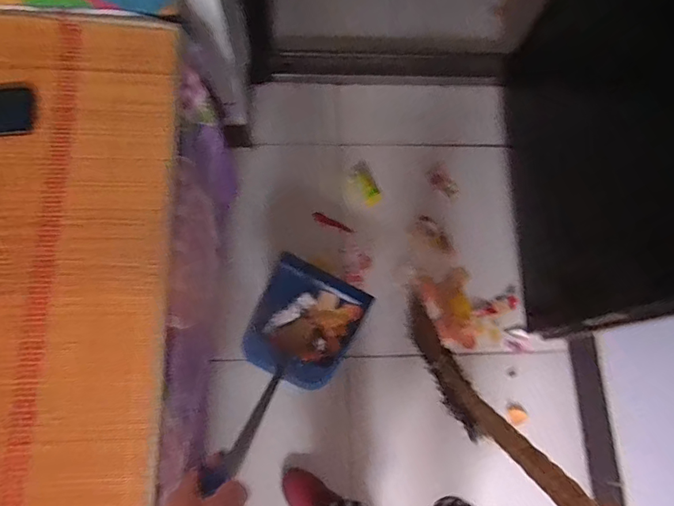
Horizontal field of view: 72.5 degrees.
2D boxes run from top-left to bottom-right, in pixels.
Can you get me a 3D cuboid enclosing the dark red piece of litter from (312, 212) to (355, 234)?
[{"bbox_3d":[-0.010,-0.083,1.299,0.123,0.013,0.026,22,81,5],"label":"dark red piece of litter"}]

